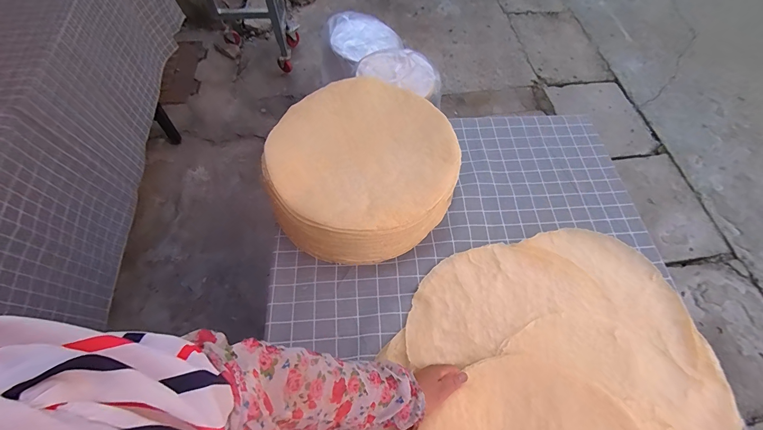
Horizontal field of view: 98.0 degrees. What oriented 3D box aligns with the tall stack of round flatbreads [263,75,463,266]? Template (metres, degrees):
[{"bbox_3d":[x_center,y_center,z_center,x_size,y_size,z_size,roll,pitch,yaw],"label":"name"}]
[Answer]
[{"bbox_3d":[-0.037,-0.097,0.691,0.361,0.138,0.371,3,61,1],"label":"tall stack of round flatbreads"}]

